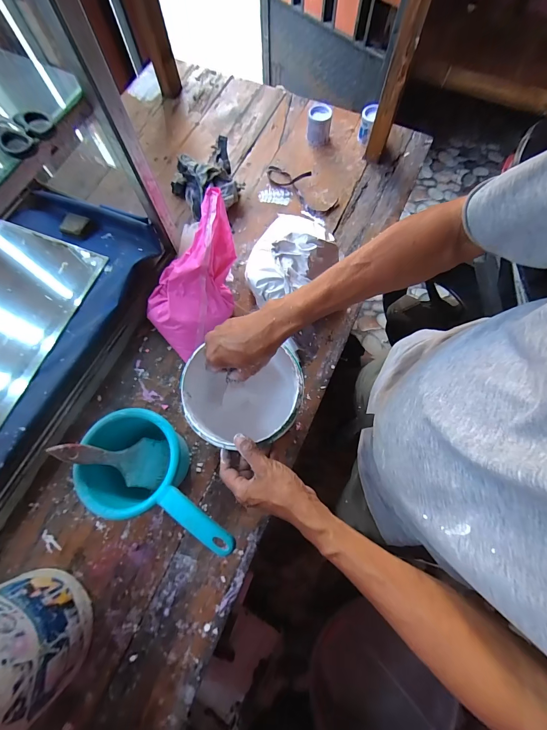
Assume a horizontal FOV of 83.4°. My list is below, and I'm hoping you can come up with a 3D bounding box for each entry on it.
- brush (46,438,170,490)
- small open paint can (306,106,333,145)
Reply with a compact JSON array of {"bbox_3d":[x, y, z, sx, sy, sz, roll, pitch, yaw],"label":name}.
[{"bbox_3d":[-0.236,0.143,0.466,0.011,0.179,0.075,-2,69,34],"label":"brush"},{"bbox_3d":[0.108,-0.567,0.734,0.056,0.057,0.052,8,72,4],"label":"small open paint can"}]

